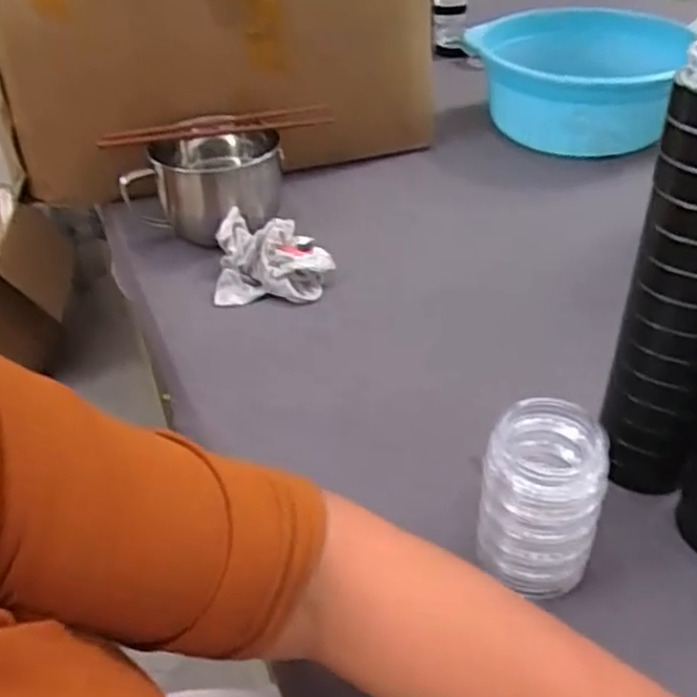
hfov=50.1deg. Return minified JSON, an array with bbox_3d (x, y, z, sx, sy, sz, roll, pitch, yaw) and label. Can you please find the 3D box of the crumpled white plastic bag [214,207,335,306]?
[{"bbox_3d":[-0.074,-0.093,0.743,0.113,0.051,0.099,-4,40,0],"label":"crumpled white plastic bag"}]

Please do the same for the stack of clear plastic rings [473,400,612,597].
[{"bbox_3d":[0.116,0.098,0.455,0.068,0.113,0.069,6,41,12],"label":"stack of clear plastic rings"}]

